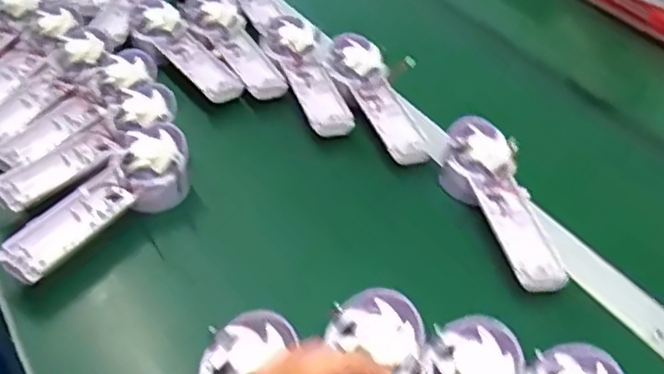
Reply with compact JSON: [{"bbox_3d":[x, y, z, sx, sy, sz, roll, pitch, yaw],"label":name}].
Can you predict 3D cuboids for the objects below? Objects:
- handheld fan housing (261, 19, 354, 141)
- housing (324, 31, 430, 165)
[{"bbox_3d":[-0.027,-0.121,0.721,0.049,0.030,0.188,-12,49,-16],"label":"handheld fan housing"},{"bbox_3d":[0.046,-0.090,0.691,0.062,0.031,0.186,-12,49,-16],"label":"housing"}]

